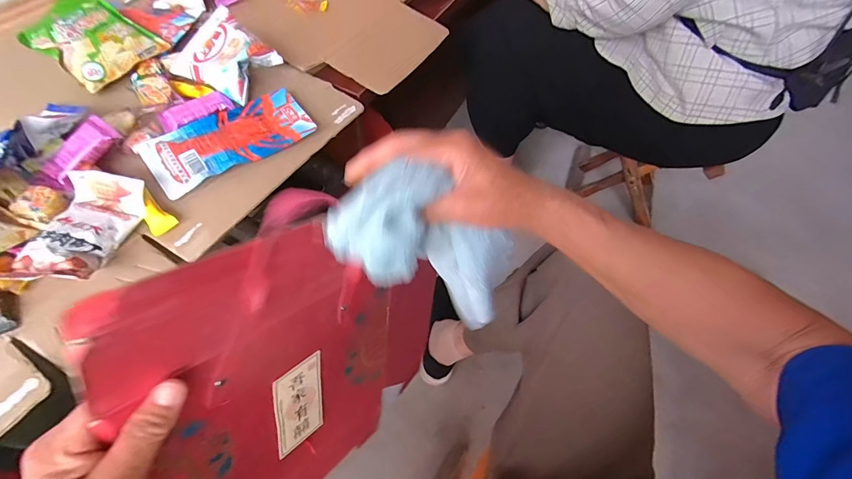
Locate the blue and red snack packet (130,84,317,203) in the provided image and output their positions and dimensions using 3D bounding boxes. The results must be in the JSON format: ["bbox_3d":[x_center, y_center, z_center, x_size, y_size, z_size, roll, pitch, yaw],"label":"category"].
[{"bbox_3d":[-0.253,-0.133,0.496,0.199,0.014,0.099,-34,66,-22],"label":"blue and red snack packet"}]

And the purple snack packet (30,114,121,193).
[{"bbox_3d":[-0.402,-0.100,0.436,0.041,0.017,0.093,28,73,13],"label":"purple snack packet"}]

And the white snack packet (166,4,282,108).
[{"bbox_3d":[-0.282,-0.256,0.534,0.109,0.054,0.104,31,61,14],"label":"white snack packet"}]

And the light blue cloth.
[{"bbox_3d":[0.010,0.012,0.309,0.078,0.181,0.067,-24,54,28],"label":"light blue cloth"}]

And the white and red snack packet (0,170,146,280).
[{"bbox_3d":[-0.359,-0.012,0.399,0.078,0.028,0.124,6,58,0],"label":"white and red snack packet"}]

